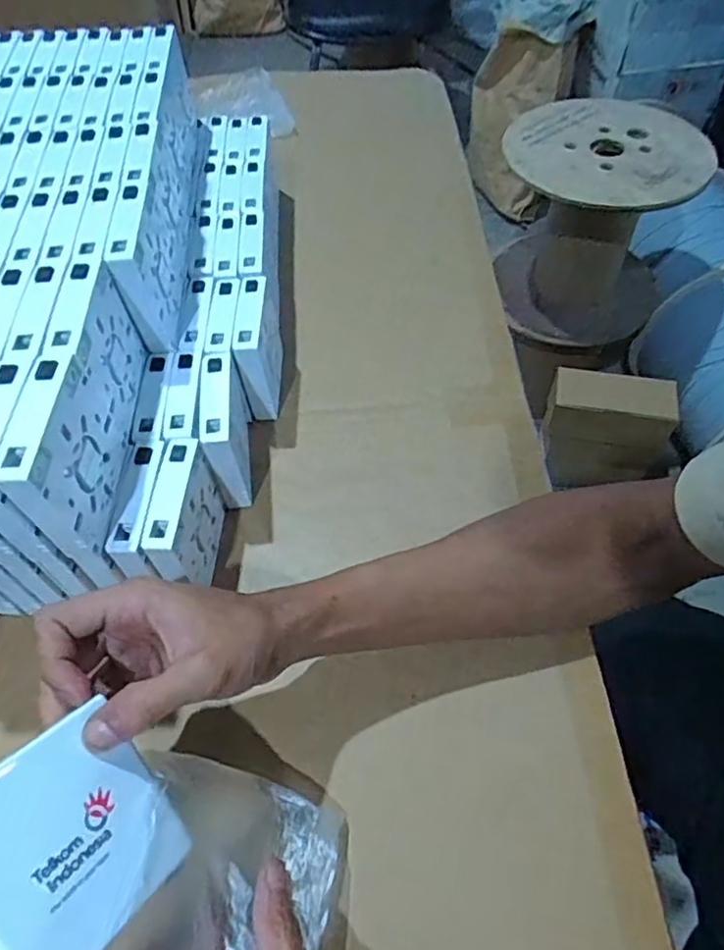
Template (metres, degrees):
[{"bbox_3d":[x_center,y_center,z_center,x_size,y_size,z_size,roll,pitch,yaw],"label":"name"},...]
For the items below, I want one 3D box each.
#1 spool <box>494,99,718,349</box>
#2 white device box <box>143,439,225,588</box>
[{"bbox_3d":[0.418,-0.454,1.173,0.334,0.332,0.312,9,56,8],"label":"spool"},{"bbox_3d":[-0.120,0.034,0.429,0.023,0.079,0.084,2,56,3],"label":"white device box"}]

